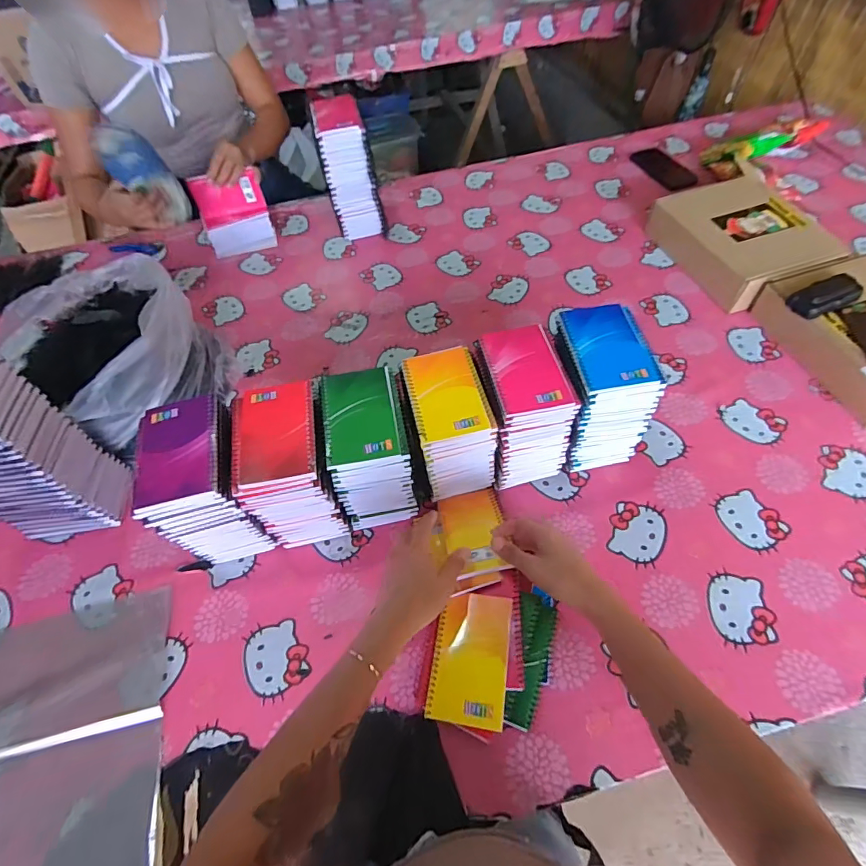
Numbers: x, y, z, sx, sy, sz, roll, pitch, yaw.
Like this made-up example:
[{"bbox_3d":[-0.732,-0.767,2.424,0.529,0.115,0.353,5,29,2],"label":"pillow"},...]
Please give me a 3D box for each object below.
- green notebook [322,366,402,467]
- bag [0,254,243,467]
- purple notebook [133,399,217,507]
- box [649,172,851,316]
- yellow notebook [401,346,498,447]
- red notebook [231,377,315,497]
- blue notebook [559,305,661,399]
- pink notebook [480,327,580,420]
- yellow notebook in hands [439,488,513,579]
[{"bbox_3d":[-0.086,-0.027,0.533,0.080,0.012,0.130,-10,56,-2],"label":"green notebook"},{"bbox_3d":[-0.516,-0.145,0.754,0.326,0.163,0.248,30,63,22],"label":"bag"},{"bbox_3d":[-0.280,0.018,0.503,0.084,0.015,0.124,-16,58,-7],"label":"purple notebook"},{"bbox_3d":[0.581,-0.368,0.858,0.229,0.091,0.293,-18,56,-8],"label":"box"},{"bbox_3d":[0.017,-0.048,0.551,0.087,0.017,0.122,-12,57,-4],"label":"yellow notebook"},{"bbox_3d":[-0.180,-0.001,0.519,0.090,0.016,0.135,-12,57,-4],"label":"red notebook"},{"bbox_3d":[0.206,-0.106,0.551,0.081,0.011,0.128,-8,57,-2],"label":"blue notebook"},{"bbox_3d":[0.112,-0.080,0.555,0.085,0.009,0.131,-10,57,-3],"label":"pink notebook"},{"bbox_3d":[0.054,0.131,0.600,0.080,0.016,0.151,-7,30,0],"label":"yellow notebook in hands"}]

